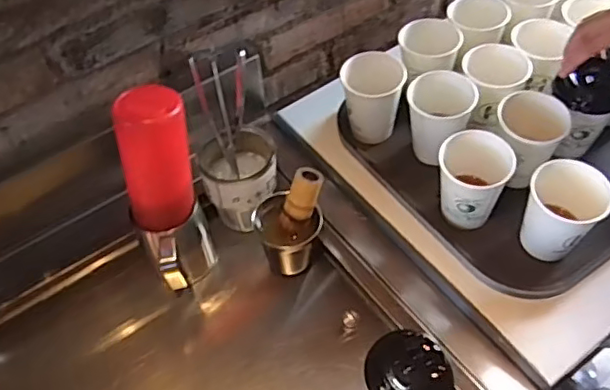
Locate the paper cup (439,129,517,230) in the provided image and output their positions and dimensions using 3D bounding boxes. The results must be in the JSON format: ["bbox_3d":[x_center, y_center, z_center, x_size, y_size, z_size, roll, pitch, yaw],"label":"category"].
[{"bbox_3d":[0.181,-0.021,0.639,0.070,0.087,0.085,16,56,16],"label":"paper cup"}]

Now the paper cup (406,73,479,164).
[{"bbox_3d":[0.151,-0.084,0.679,0.072,0.081,0.069,-2,53,3],"label":"paper cup"}]

